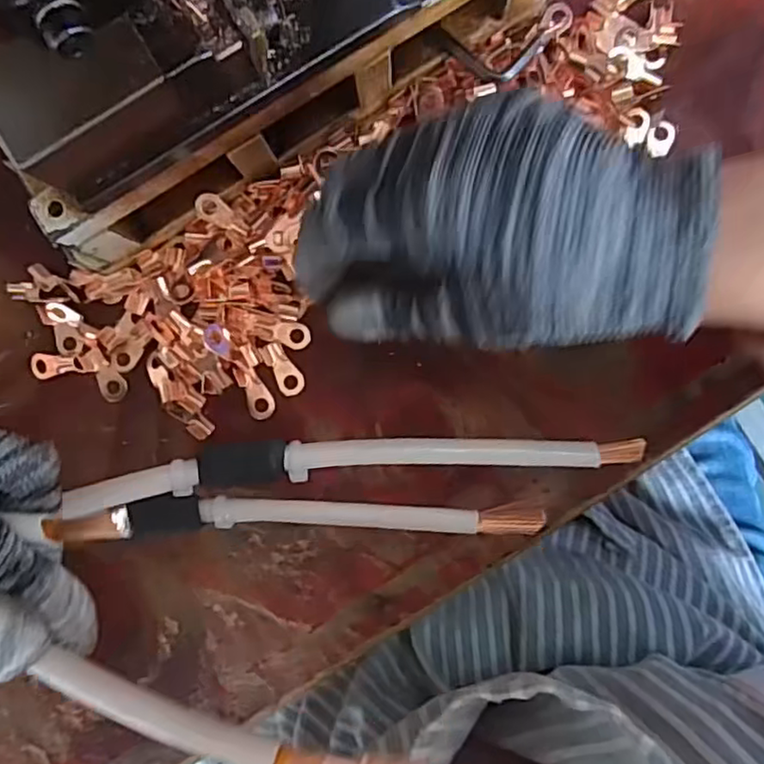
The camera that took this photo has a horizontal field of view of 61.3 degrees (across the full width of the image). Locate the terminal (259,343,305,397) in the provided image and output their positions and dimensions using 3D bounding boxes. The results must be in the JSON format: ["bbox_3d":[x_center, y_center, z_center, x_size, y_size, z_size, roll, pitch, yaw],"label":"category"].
[{"bbox_3d":[-0.043,-0.006,0.281,0.011,0.004,0.024,-27,91,2],"label":"terminal"}]

